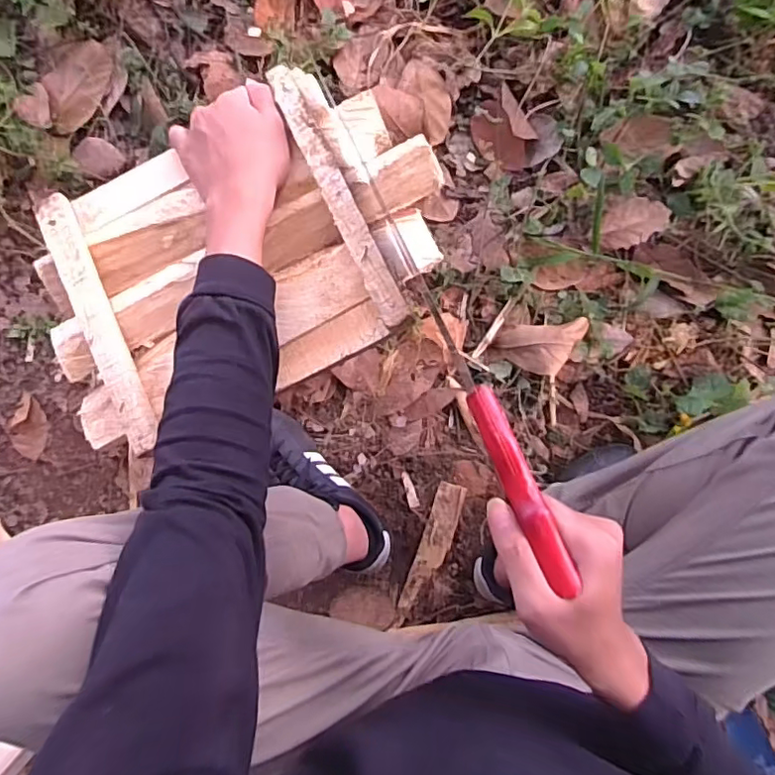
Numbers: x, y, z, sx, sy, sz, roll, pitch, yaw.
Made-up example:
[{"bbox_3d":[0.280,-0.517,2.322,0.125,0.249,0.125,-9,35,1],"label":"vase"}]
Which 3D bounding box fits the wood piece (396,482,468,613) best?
[{"bbox_3d":[0.065,0.226,0.800,0.041,0.017,0.186,19,92,2],"label":"wood piece"}]

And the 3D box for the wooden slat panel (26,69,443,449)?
[{"bbox_3d":[-0.136,-0.116,0.501,0.367,0.033,0.251,-25,80,5],"label":"wooden slat panel"}]

